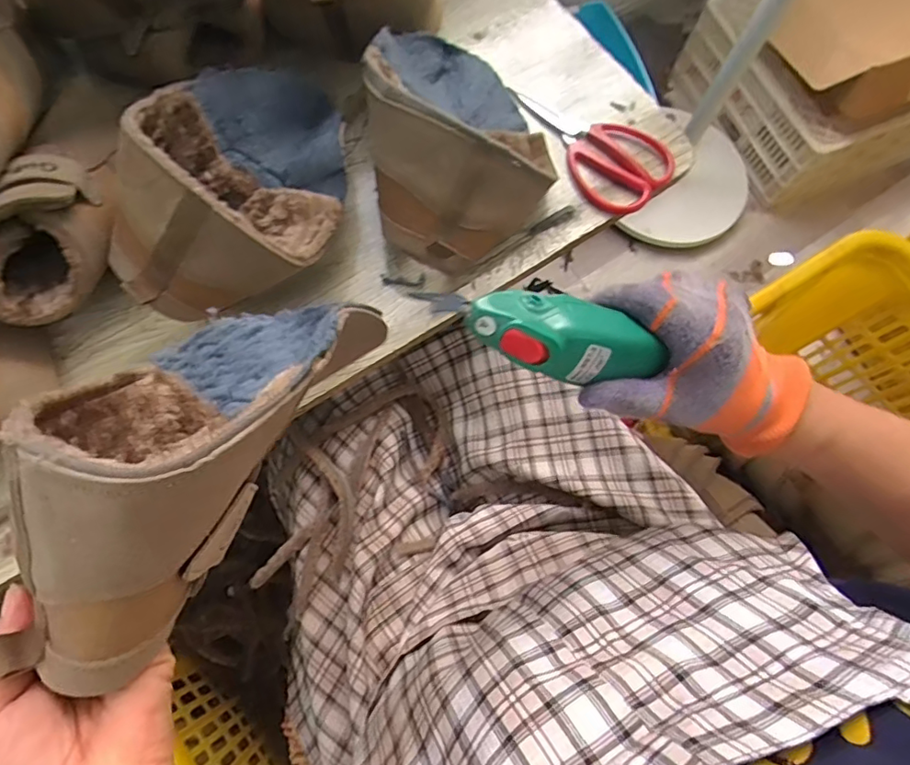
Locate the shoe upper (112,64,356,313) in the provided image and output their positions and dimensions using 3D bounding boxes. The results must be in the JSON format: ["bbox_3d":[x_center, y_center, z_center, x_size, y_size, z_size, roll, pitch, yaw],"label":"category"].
[{"bbox_3d":[-0.174,-0.176,0.453,0.149,0.097,0.245,12,70,3],"label":"shoe upper"}]

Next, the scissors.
[{"bbox_3d":[0.135,-0.249,0.562,0.088,0.015,0.180,-39,76,-14],"label":"scissors"}]

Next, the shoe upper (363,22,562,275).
[{"bbox_3d":[0.010,-0.236,0.496,0.165,0.116,0.268,5,70,0],"label":"shoe upper"}]

